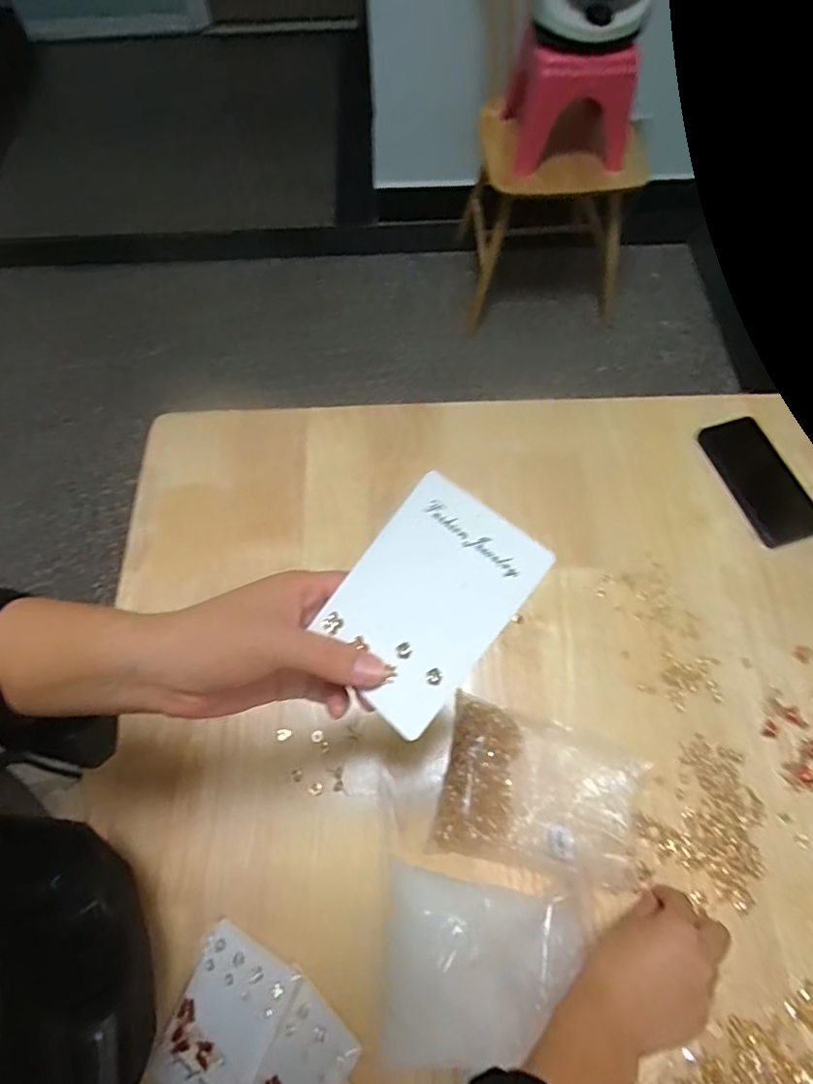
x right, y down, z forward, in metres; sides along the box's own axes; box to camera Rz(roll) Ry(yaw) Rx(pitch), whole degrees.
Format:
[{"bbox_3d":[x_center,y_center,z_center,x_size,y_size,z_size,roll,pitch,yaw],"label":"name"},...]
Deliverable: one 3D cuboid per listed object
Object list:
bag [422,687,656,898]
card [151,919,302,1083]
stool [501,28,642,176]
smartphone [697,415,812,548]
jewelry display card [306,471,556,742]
[{"bbox_3d":[0.116,0.214,0.484,0.165,0.027,0.122,12,66,7],"label":"bag"},{"bbox_3d":[-0.137,0.361,0.419,0.081,0.006,0.107,18,70,23],"label":"card"},{"bbox_3d":[0.424,-1.123,1.465,0.310,0.224,0.257,7,65,5],"label":"stool"},{"bbox_3d":[0.397,-0.070,0.631,0.079,0.006,0.156,-16,66,-6],"label":"smartphone"},{"bbox_3d":[0.008,0.027,0.271,0.078,0.005,0.105,38,90,25],"label":"jewelry display card"}]

